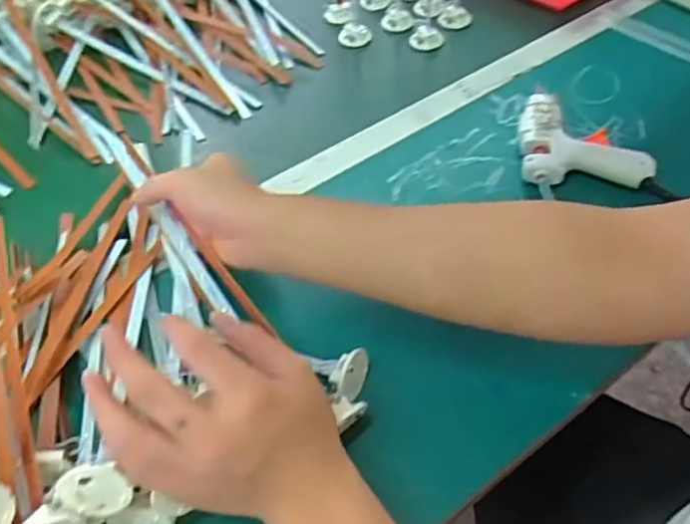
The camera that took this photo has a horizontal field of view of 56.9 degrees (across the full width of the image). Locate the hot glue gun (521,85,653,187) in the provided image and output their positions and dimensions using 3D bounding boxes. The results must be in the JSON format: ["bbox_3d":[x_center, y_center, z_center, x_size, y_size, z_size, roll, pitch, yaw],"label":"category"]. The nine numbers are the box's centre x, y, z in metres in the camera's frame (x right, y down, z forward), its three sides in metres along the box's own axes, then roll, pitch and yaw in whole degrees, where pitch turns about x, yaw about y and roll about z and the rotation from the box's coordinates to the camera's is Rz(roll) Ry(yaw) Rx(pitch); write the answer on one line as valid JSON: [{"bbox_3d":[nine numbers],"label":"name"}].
[{"bbox_3d":[0.219,-0.111,0.600,0.110,0.035,0.113,3,49,7],"label":"hot glue gun"}]

